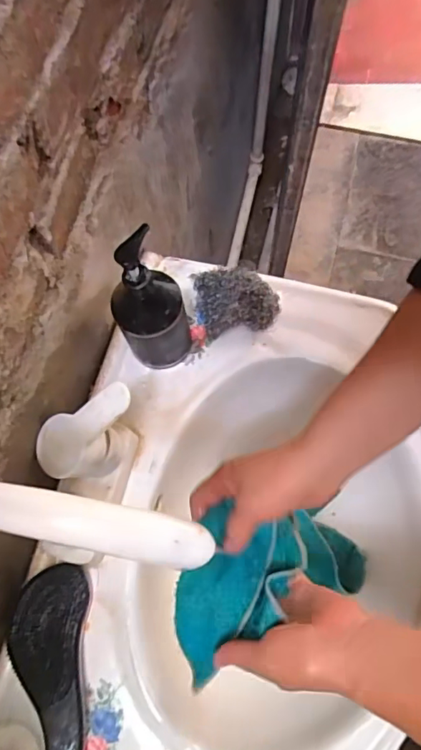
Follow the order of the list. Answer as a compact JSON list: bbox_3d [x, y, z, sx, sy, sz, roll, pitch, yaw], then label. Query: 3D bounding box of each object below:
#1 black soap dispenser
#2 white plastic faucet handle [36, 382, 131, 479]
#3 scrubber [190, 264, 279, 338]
[{"bbox_3d":[-0.059,-0.066,0.496,0.066,0.174,0.058,-20,73,-8],"label":"black soap dispenser"},{"bbox_3d":[-0.105,0.046,0.453,0.108,0.032,0.057,-43,74,21],"label":"white plastic faucet handle"},{"bbox_3d":[0.027,-0.092,0.573,0.083,0.050,0.088,0,71,-1],"label":"scrubber"}]

